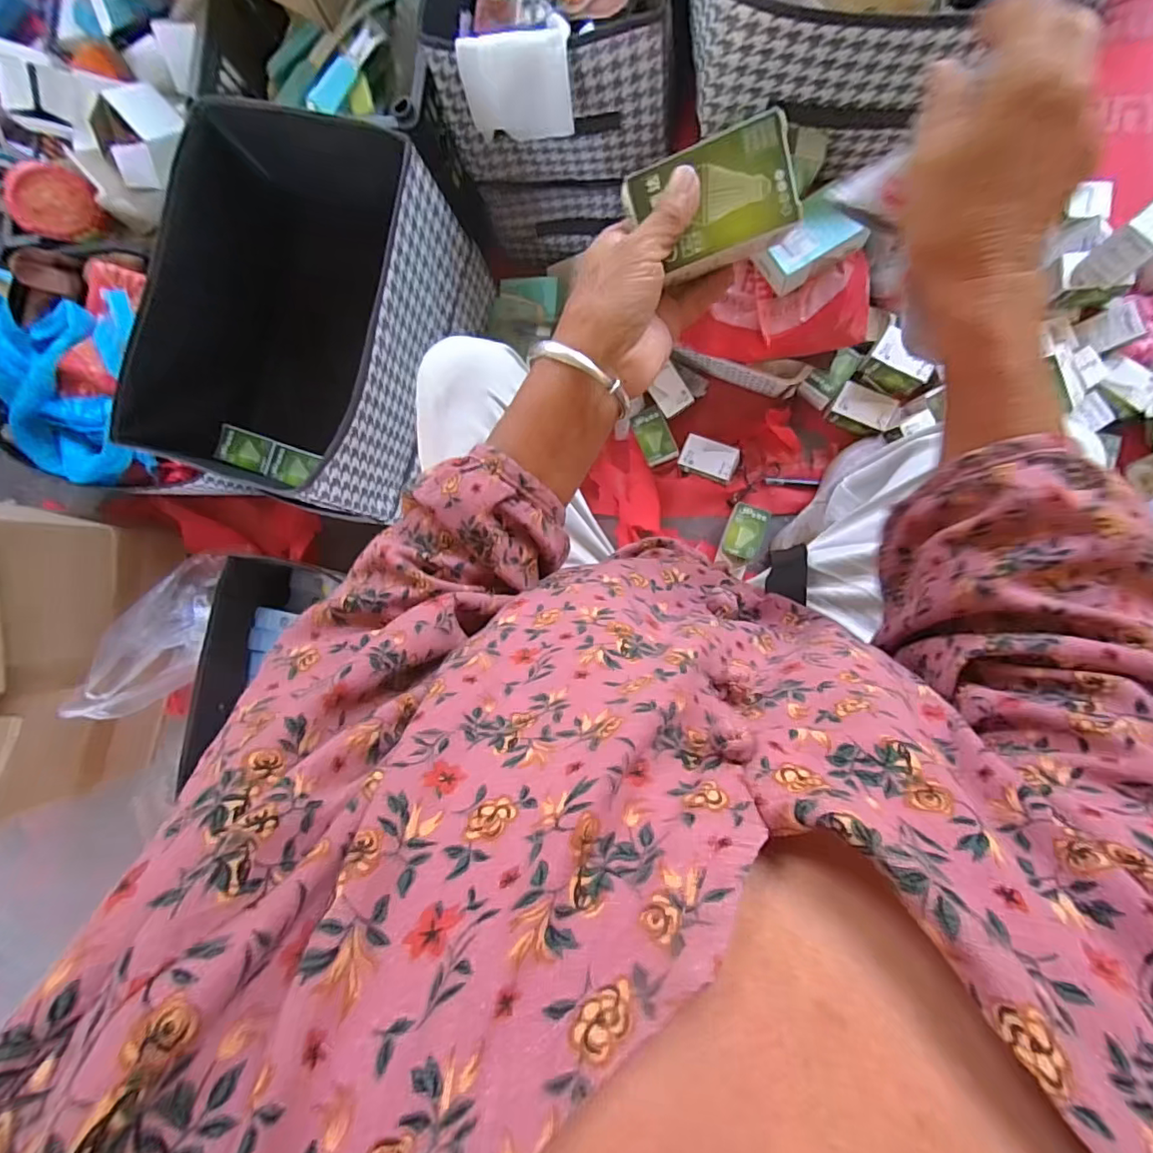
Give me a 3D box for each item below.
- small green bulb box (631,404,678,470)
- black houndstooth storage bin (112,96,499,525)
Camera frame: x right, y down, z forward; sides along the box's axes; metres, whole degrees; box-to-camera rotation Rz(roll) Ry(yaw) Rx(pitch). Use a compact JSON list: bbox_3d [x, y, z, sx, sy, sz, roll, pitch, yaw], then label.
[{"bbox_3d":[0.121,-0.221,0.842,0.051,0.019,0.092,-21,87,7],"label":"small green bulb box"},{"bbox_3d":[-0.359,-0.314,0.743,0.354,0.308,0.448,14,92,7],"label":"black houndstooth storage bin"}]

